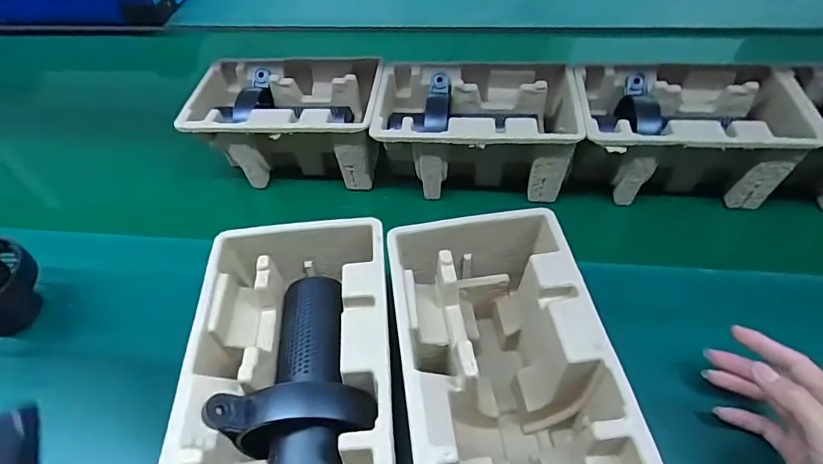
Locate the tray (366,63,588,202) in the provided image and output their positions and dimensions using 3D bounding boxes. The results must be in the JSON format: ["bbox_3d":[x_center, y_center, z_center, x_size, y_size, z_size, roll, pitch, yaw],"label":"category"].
[{"bbox_3d":[0.073,-0.120,0.561,0.222,0.094,0.139,1,49,4],"label":"tray"}]

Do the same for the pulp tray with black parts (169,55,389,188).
[{"bbox_3d":[-0.146,-0.137,0.593,0.215,0.099,0.142,1,49,5],"label":"pulp tray with black parts"}]

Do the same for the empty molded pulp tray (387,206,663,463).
[{"bbox_3d":[0.065,0.107,0.374,0.141,0.113,0.222,-7,49,-3],"label":"empty molded pulp tray"}]

